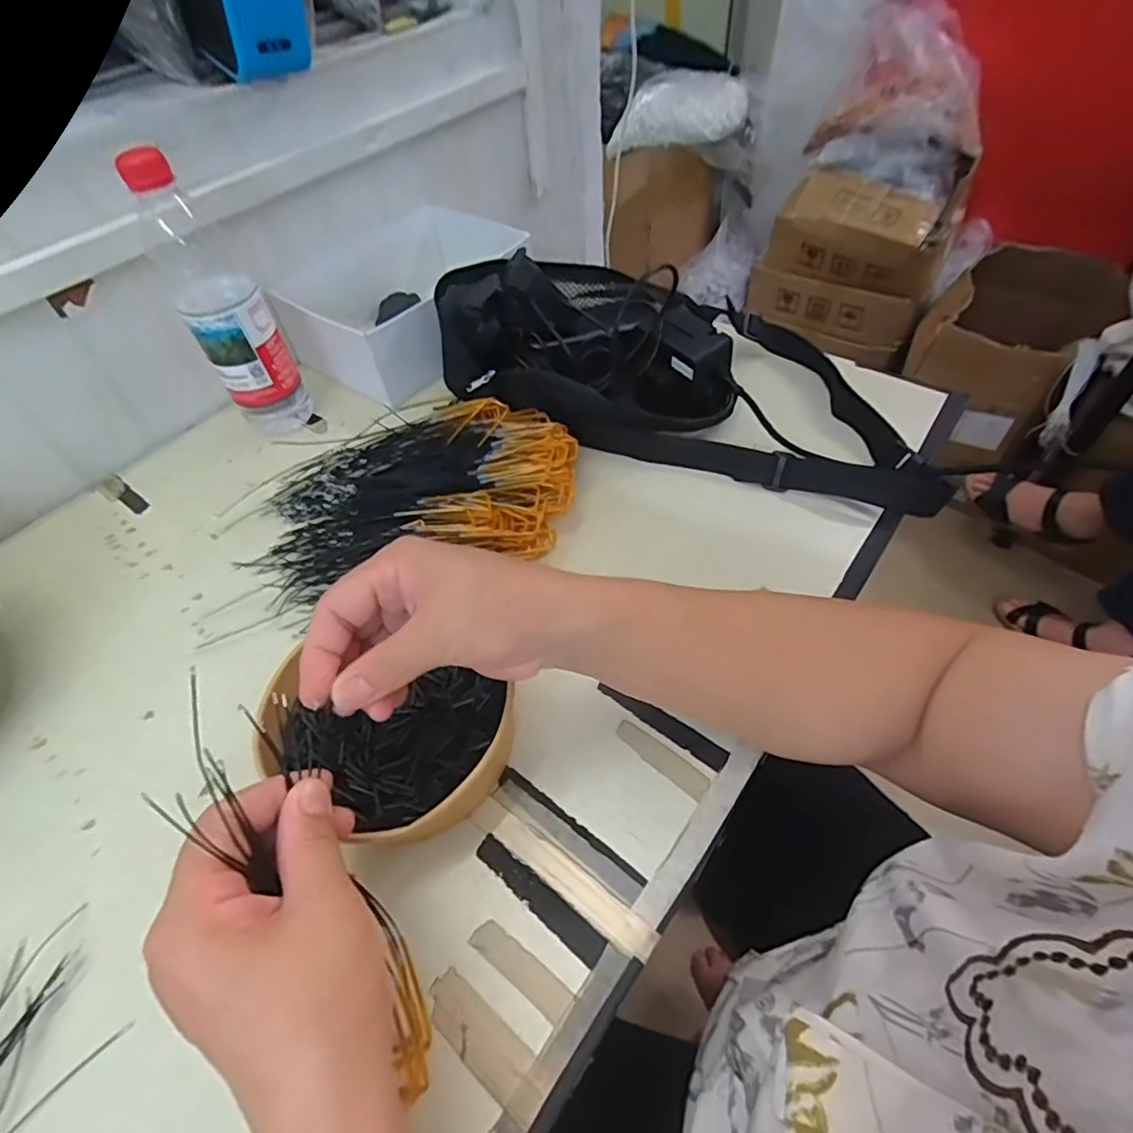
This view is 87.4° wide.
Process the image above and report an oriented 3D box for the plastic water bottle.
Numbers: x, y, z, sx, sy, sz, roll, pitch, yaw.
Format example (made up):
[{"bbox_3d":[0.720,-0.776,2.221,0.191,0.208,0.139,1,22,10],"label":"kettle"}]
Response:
[{"bbox_3d":[-0.287,-0.220,0.501,0.066,0.224,0.079,-26,54,-16],"label":"plastic water bottle"}]

